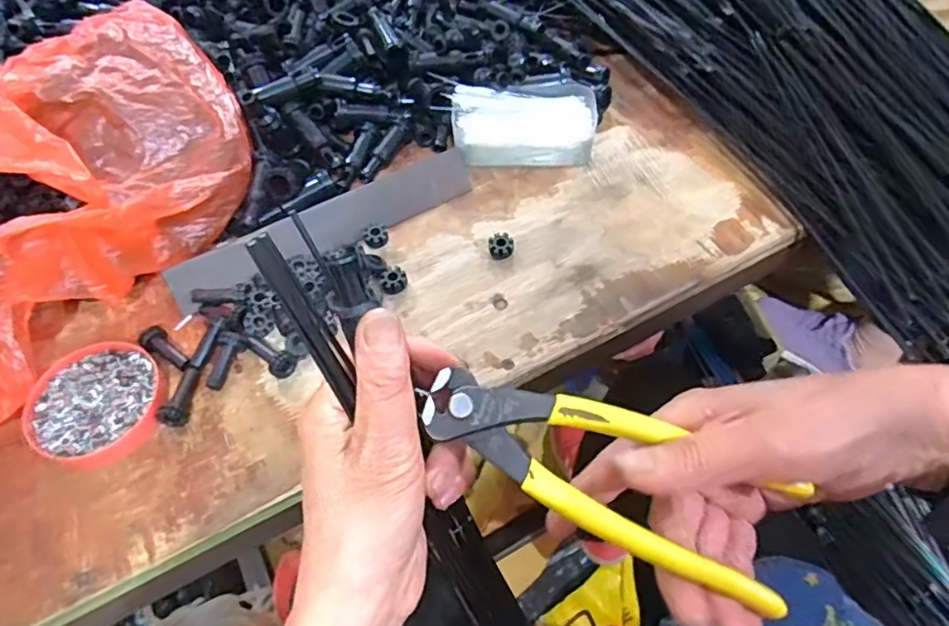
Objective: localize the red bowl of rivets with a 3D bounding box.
[{"bbox_3d":[-0.245,0.057,0.385,0.084,0.016,0.079,-1,56,2],"label":"red bowl of rivets"}]

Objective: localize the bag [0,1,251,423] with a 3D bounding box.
[{"bbox_3d":[-0.292,-0.097,0.419,0.187,0.122,0.320,27,62,19],"label":"bag"}]

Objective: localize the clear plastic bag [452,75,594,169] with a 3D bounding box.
[{"bbox_3d":[0.043,-0.164,0.505,0.120,0.015,0.077,-3,73,-2],"label":"clear plastic bag"}]

